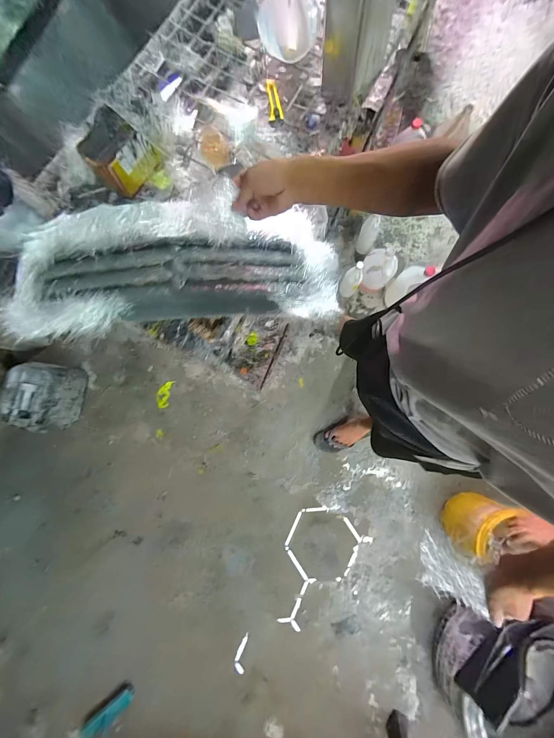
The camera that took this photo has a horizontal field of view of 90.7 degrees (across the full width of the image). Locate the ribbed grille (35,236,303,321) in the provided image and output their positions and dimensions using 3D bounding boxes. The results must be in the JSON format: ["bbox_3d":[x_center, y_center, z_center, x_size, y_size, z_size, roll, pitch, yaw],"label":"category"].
[{"bbox_3d":[-0.223,-0.198,0.601,0.537,0.052,0.172,-5,82,1],"label":"ribbed grille"}]

